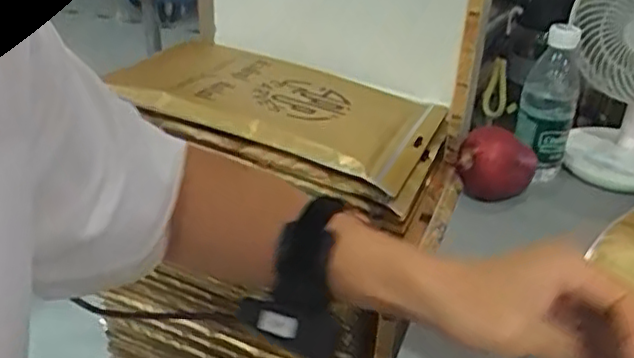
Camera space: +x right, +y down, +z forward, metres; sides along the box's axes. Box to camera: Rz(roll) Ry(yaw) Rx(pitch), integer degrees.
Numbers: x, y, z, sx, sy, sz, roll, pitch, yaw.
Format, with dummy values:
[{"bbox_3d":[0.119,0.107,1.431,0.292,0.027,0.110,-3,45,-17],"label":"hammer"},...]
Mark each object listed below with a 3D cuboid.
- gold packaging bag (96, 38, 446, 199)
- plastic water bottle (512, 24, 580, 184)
[{"bbox_3d":[-0.048,-0.086,0.751,0.343,0.028,0.228,20,30,14],"label":"gold packaging bag"},{"bbox_3d":[0.267,-0.088,0.775,0.061,0.179,0.068,13,30,19],"label":"plastic water bottle"}]

